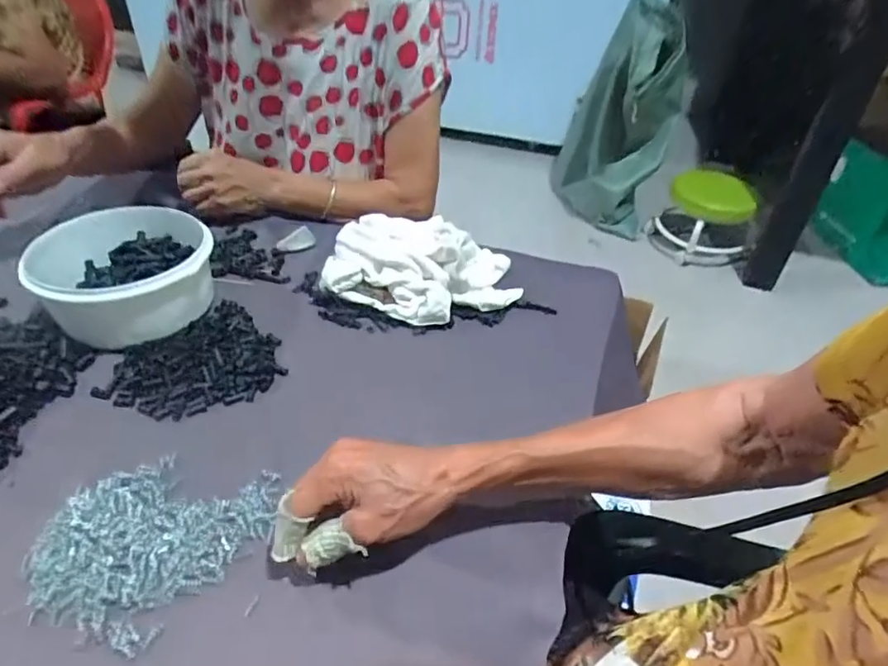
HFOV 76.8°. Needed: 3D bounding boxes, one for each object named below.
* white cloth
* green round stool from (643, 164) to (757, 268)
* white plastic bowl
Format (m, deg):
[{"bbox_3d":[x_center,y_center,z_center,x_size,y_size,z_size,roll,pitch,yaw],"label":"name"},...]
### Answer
[{"bbox_3d":[-0.024,-0.071,0.603,0.211,0.060,0.119,4,39,-1],"label":"white cloth"},{"bbox_3d":[0.767,-0.350,1.658,0.294,0.209,0.232,21,42,18],"label":"green round stool"},{"bbox_3d":[-0.311,-0.056,0.552,0.152,0.075,0.155,3,40,-3],"label":"white plastic bowl"}]

